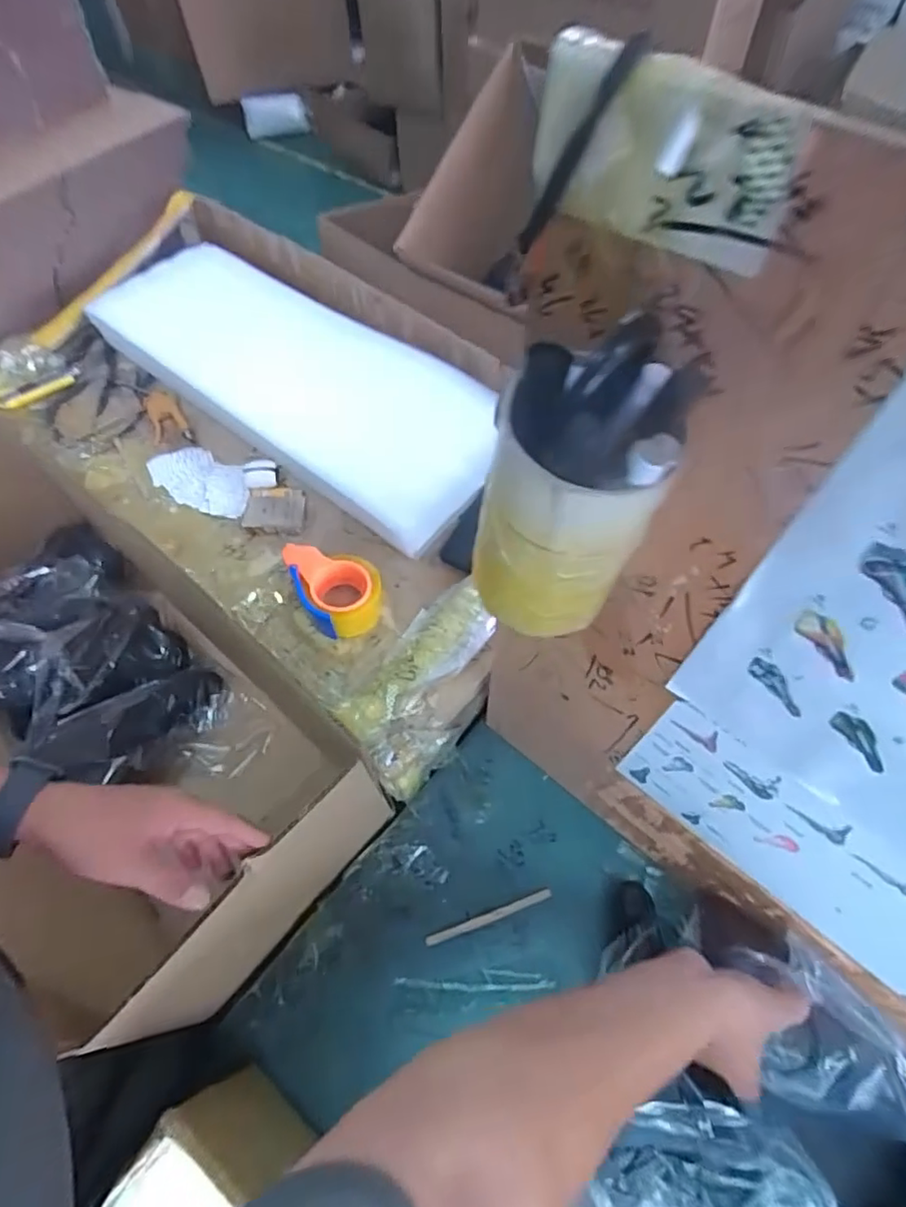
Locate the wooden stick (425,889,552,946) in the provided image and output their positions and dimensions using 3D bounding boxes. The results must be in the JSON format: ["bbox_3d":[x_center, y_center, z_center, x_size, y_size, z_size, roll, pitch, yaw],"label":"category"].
[{"bbox_3d":[0.043,0.368,0.684,0.155,0.010,0.010,-17,61,-9],"label":"wooden stick"}]

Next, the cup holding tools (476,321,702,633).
[{"bbox_3d":[0.059,-0.048,0.287,0.076,0.152,0.072,22,63,14],"label":"cup holding tools"}]

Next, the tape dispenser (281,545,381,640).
[{"bbox_3d":[-0.158,-0.024,0.791,0.108,0.048,0.150,-28,63,-14],"label":"tape dispenser"}]

